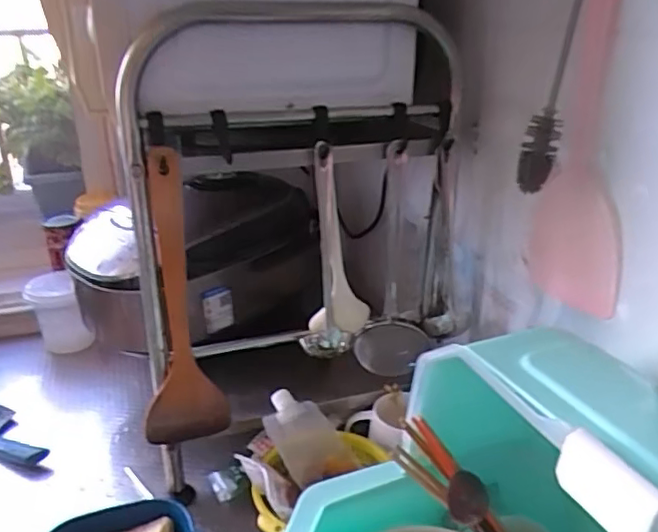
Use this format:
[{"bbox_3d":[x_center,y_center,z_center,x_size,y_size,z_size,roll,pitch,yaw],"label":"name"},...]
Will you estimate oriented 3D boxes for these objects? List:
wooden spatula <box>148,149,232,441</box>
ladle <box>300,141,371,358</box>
[{"bbox_3d":[-0.157,0.041,0.616,0.090,0.321,0.035,-8,25,-22],"label":"wooden spatula"},{"bbox_3d":[0.011,-0.012,0.637,0.069,0.222,0.062,5,23,6],"label":"ladle"}]

